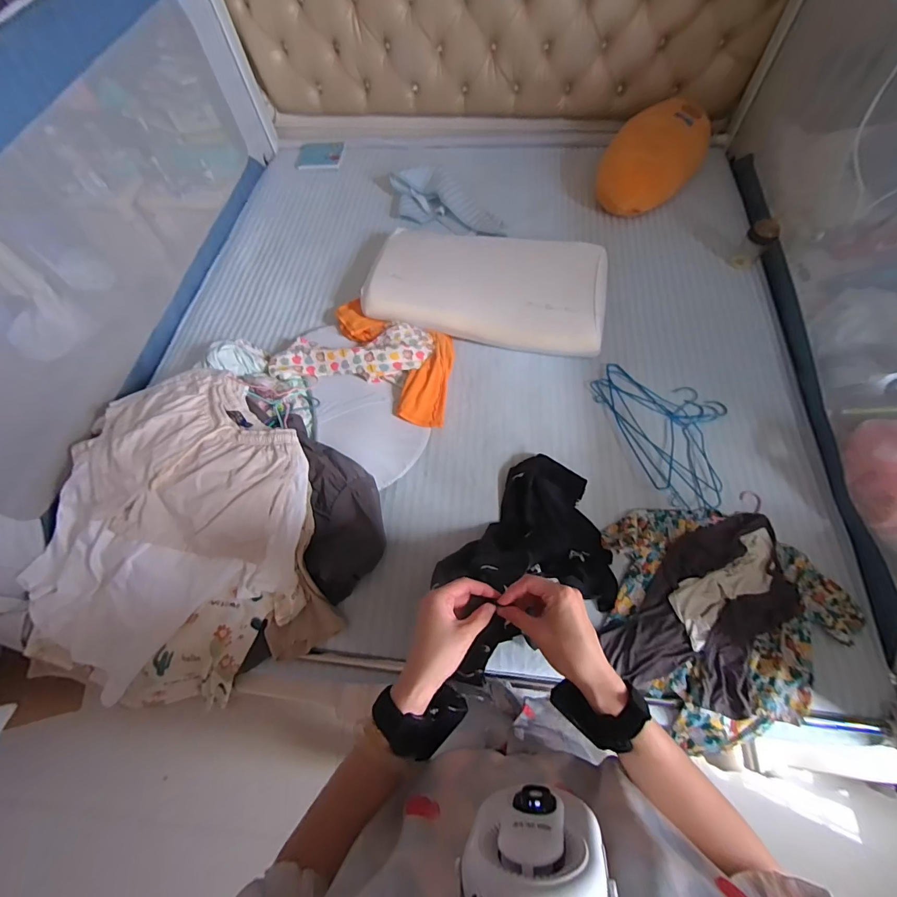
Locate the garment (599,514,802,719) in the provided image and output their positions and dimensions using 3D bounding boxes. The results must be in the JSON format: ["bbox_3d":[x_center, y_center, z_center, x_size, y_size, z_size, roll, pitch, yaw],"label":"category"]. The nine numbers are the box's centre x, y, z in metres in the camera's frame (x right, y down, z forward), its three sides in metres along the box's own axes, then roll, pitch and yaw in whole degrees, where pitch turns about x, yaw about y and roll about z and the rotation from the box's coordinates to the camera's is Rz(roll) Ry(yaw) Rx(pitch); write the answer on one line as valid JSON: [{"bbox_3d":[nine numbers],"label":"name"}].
[{"bbox_3d":[0.533,0.318,0.827,0.254,0.051,0.457,41,71,21],"label":"garment"}]

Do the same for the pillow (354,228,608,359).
[{"bbox_3d":[0.116,-0.486,1.203,0.670,0.107,0.372,8,63,7],"label":"pillow"}]

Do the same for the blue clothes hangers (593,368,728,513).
[{"bbox_3d":[0.568,-0.064,1.037,0.281,0.015,0.424,-26,64,-10],"label":"blue clothes hangers"}]

